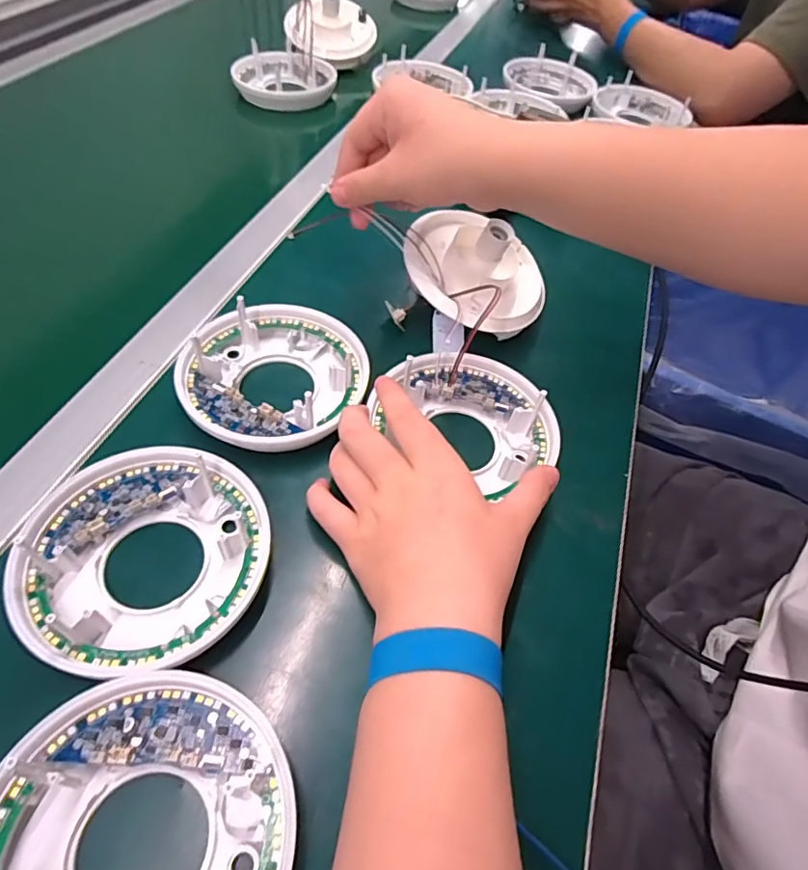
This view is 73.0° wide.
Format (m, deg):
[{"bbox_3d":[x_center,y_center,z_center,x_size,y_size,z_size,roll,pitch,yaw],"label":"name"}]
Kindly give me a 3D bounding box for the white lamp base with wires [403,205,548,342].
[{"bbox_3d":[0.064,-0.138,0.437,0.125,0.053,0.108,19,60,-15],"label":"white lamp base with wires"}]

